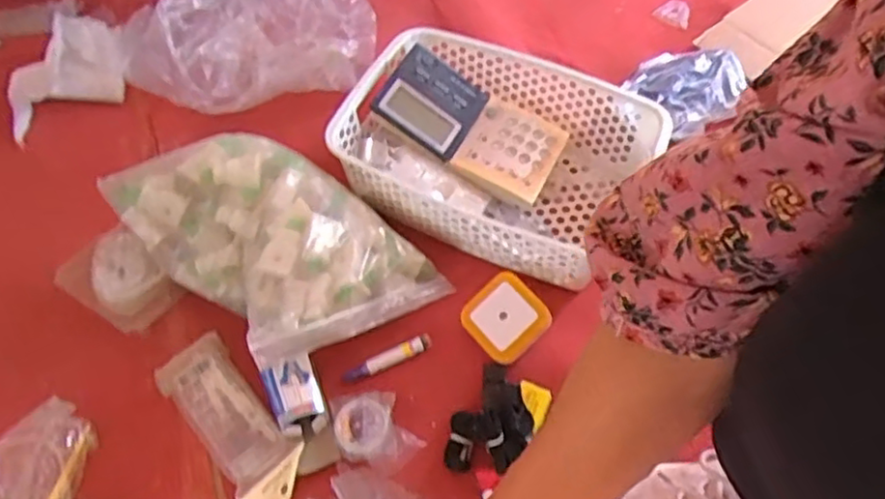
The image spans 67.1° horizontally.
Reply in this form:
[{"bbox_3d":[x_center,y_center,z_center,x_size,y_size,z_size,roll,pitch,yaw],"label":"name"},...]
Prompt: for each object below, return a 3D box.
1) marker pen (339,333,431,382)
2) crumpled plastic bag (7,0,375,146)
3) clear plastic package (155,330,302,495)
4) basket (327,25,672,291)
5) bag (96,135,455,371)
[{"bbox_3d":[-0.048,0.095,0.582,0.079,0.013,0.016,-21,60,-11],"label":"marker pen"},{"bbox_3d":[-0.274,-0.242,0.722,0.389,0.078,0.188,-13,59,-6],"label":"crumpled plastic bag"},{"bbox_3d":[-0.184,0.132,0.560,0.058,0.009,0.134,-38,64,-20],"label":"clear plastic package"},{"bbox_3d":[0.045,-0.093,0.642,0.271,0.083,0.198,25,64,15],"label":"basket"},{"bbox_3d":[-0.145,-0.011,0.593,0.247,0.091,0.175,39,68,21],"label":"bag"}]

